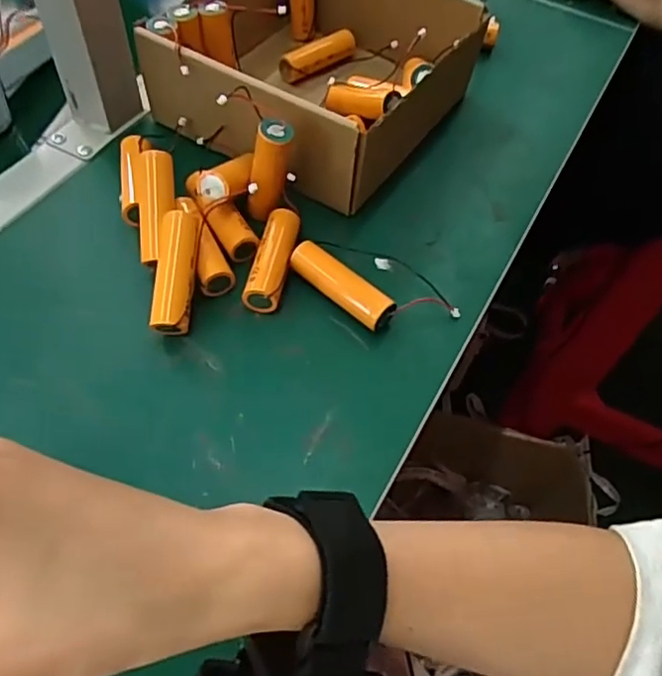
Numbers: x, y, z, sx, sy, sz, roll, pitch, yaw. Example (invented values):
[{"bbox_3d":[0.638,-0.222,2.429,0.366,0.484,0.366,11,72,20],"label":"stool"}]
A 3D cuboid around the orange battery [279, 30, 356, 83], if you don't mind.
[{"bbox_3d":[-0.010,-0.239,0.519,0.076,0.019,0.017,-34,64,-25],"label":"orange battery"}]

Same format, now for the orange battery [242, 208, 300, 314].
[{"bbox_3d":[-0.036,-0.049,0.393,0.021,0.019,0.074,11,55,3],"label":"orange battery"}]

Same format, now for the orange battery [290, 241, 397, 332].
[{"bbox_3d":[0.006,-0.031,0.385,0.072,0.020,0.021,39,60,21],"label":"orange battery"}]

